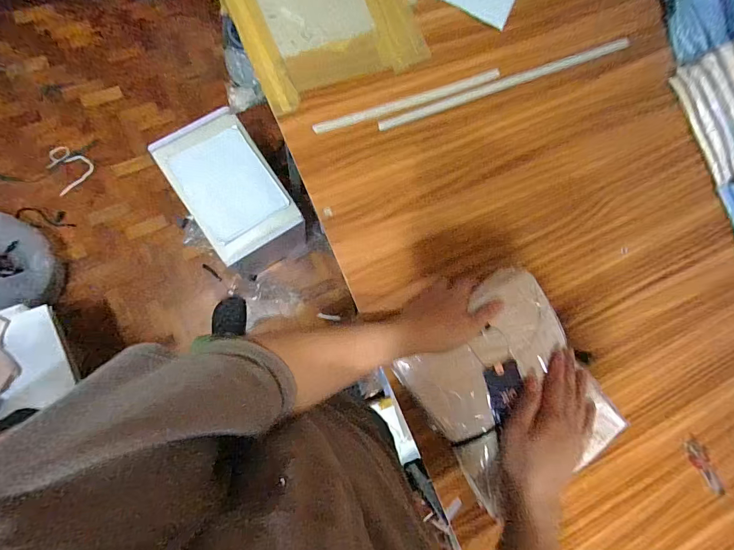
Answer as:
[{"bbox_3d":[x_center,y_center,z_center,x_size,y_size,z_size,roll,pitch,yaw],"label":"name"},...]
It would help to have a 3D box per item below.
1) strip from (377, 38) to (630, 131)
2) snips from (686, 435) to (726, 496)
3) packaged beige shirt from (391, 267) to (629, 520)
[{"bbox_3d":[0.233,-0.314,0.594,0.465,0.009,0.020,-22,90,-9],"label":"strip"},{"bbox_3d":[0.549,0.309,0.594,0.031,0.005,0.102,-32,91,-9],"label":"snips"},{"bbox_3d":[0.187,0.150,0.472,0.215,0.039,0.252,-34,91,-9],"label":"packaged beige shirt"}]

